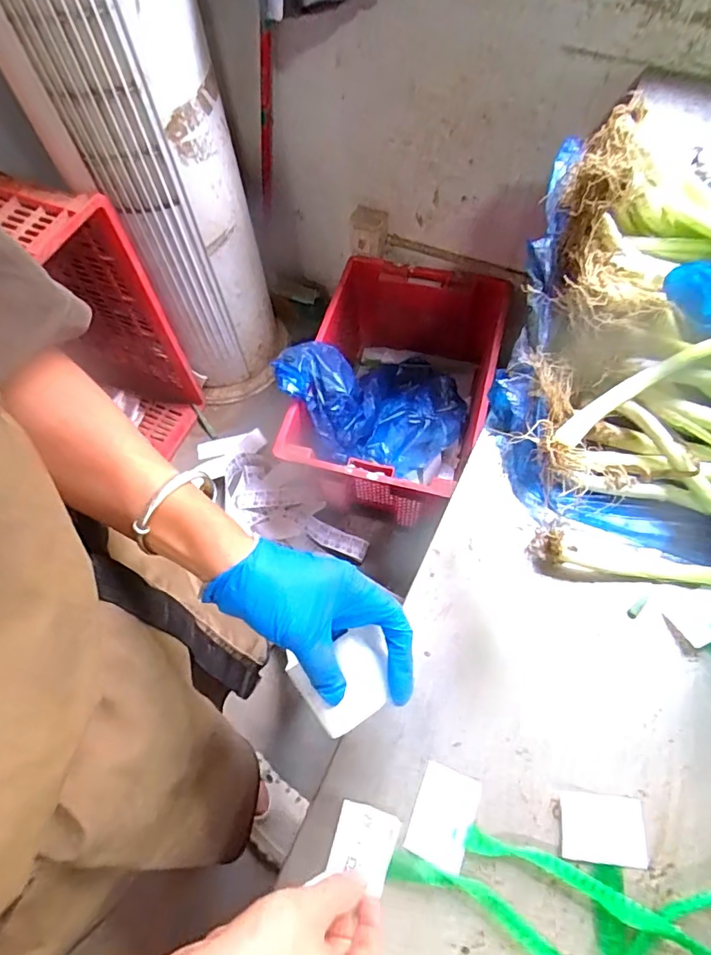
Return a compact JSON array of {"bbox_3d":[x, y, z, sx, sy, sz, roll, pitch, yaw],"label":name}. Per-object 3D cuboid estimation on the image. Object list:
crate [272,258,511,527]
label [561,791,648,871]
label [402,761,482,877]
[{"bbox_3d":[0.088,-0.206,1.284,0.463,0.301,0.607,15,65,9],"label":"crate"},{"bbox_3d":[0.176,0.250,0.363,0.056,0.004,0.041,3,62,8],"label":"label"},{"bbox_3d":[0.063,0.245,0.371,0.041,0.004,0.060,17,62,15],"label":"label"}]

